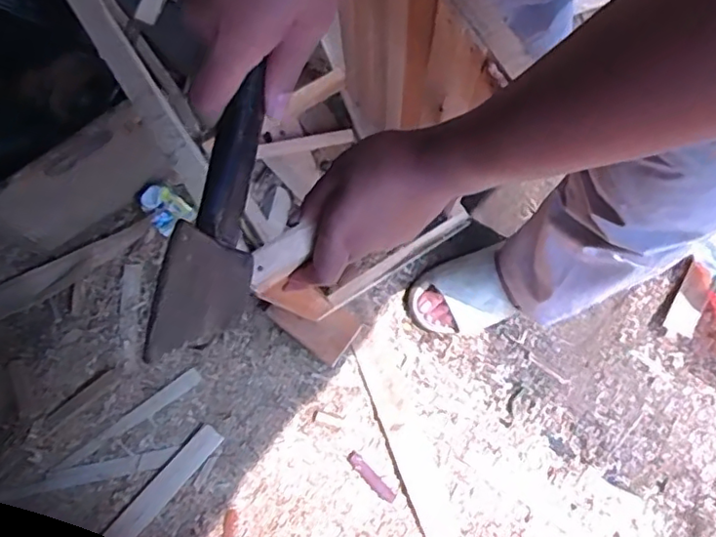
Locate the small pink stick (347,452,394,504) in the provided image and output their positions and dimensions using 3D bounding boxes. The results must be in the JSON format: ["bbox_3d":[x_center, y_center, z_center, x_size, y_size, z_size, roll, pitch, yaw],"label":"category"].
[{"bbox_3d":[0.023,0.345,0.995,0.021,0.027,0.101,-43,95,-13],"label":"small pink stick"}]

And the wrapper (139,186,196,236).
[{"bbox_3d":[-0.328,-0.104,1.041,0.070,0.053,0.082,-41,75,-13],"label":"wrapper"}]

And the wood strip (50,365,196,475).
[{"bbox_3d":[-0.367,0.244,0.970,0.252,0.004,0.026,-35,82,-16],"label":"wood strip"}]

